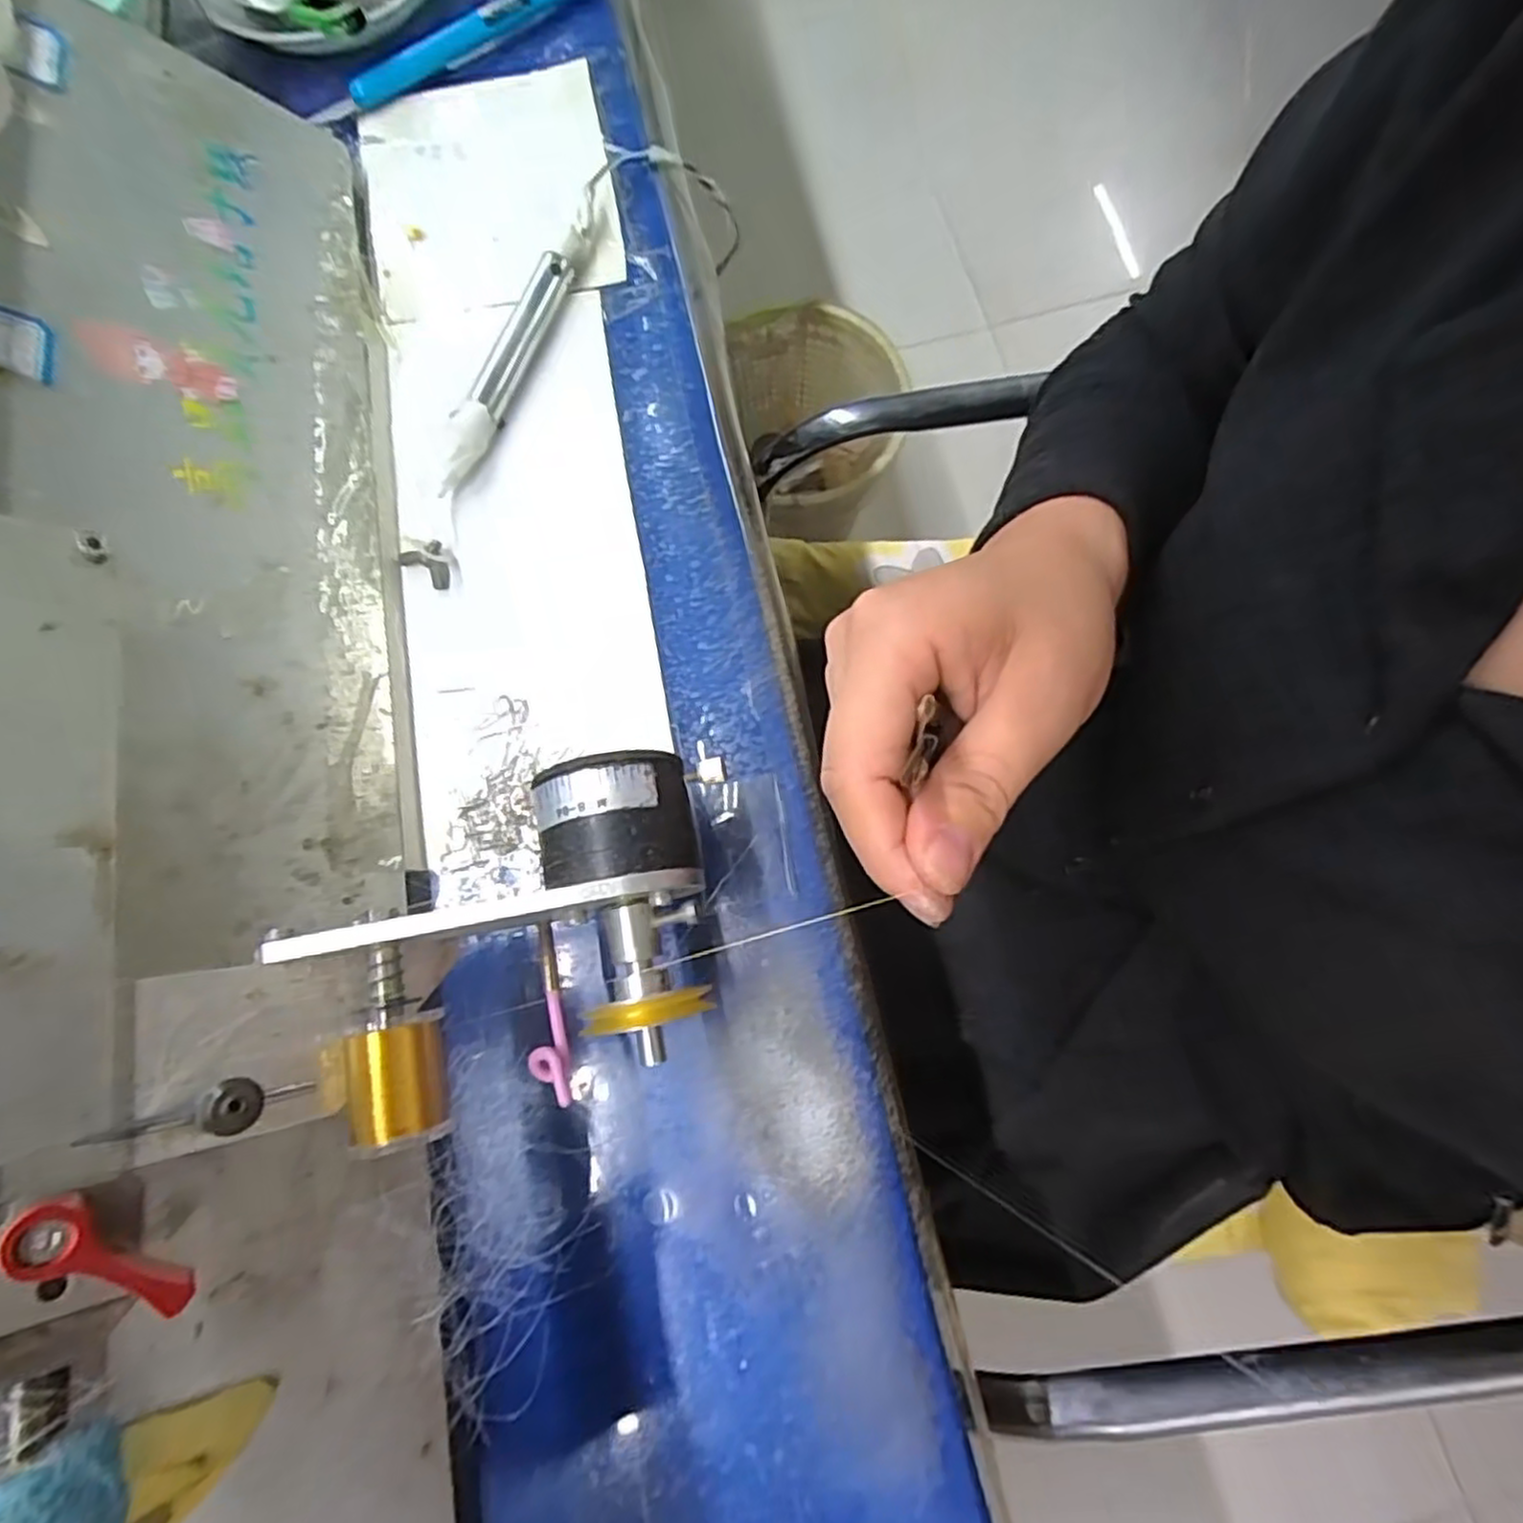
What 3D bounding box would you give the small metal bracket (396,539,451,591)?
[{"bbox_3d":[-0.131,-0.080,0.296,0.023,0.008,0.015,33,79,9],"label":"small metal bracket"}]

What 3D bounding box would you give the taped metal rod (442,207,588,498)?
[{"bbox_3d":[-0.103,-0.173,0.315,0.016,0.014,0.138,20,77,6],"label":"taped metal rod"}]

